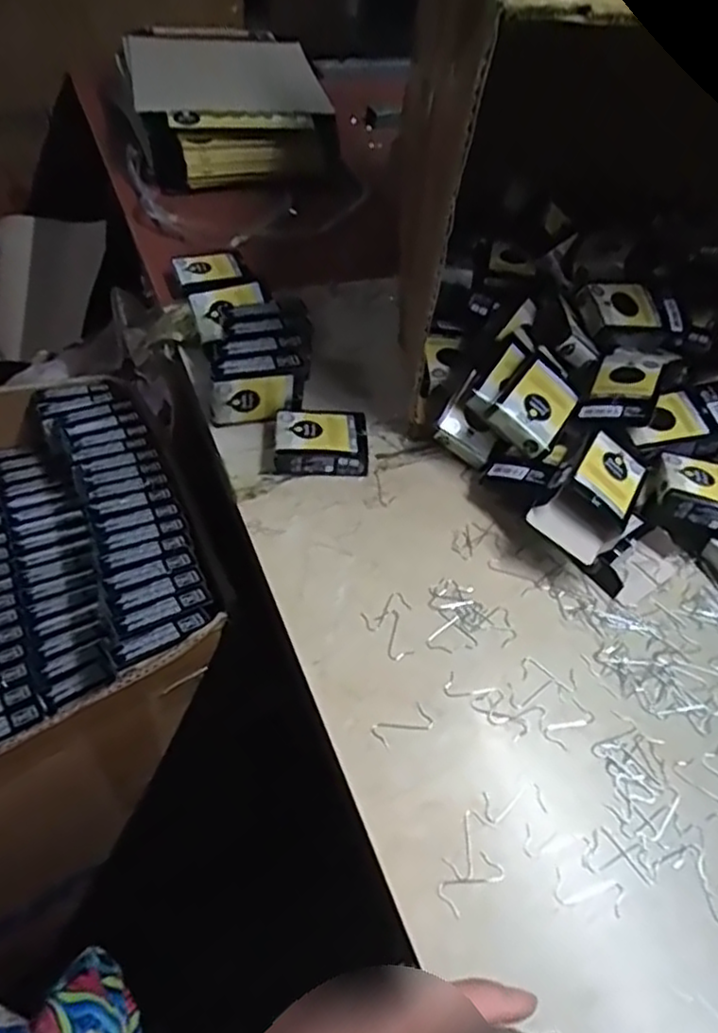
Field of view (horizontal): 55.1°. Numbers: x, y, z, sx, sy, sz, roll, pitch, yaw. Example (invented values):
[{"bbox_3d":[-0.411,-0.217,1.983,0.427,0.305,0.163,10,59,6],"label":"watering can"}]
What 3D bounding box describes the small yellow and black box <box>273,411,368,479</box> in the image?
[{"bbox_3d":[-0.030,-0.059,0.546,0.072,0.026,0.058,-2,49,-7],"label":"small yellow and black box"}]

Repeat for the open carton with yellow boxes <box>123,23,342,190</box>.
[{"bbox_3d":[-0.164,-0.516,0.860,0.245,0.109,0.230,-11,51,-15],"label":"open carton with yellow boxes"}]

